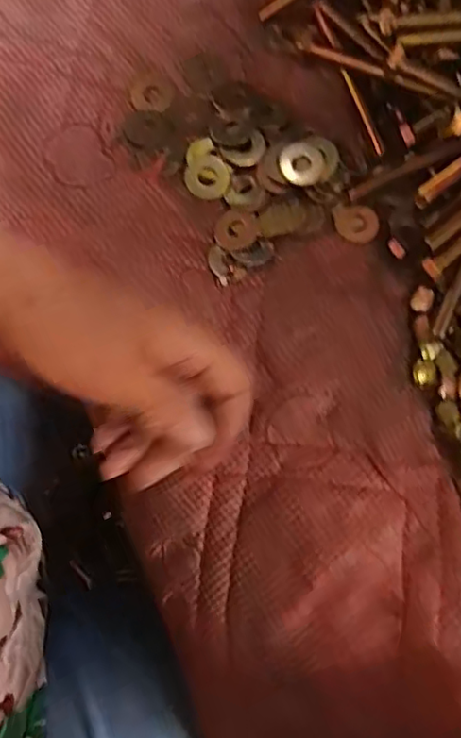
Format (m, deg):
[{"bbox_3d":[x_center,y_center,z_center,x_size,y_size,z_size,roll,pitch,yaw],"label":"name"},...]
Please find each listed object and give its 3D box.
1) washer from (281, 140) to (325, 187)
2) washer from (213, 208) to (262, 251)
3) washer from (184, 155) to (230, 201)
[{"bbox_3d":[0.040,-0.114,0.330,0.025,0.004,0.024,-28,79,-6],"label":"washer"},{"bbox_3d":[0.004,-0.077,0.328,0.025,0.004,0.022,-21,78,-4],"label":"washer"},{"bbox_3d":[-0.013,-0.106,0.330,0.024,0.006,0.023,0,77,0],"label":"washer"}]

